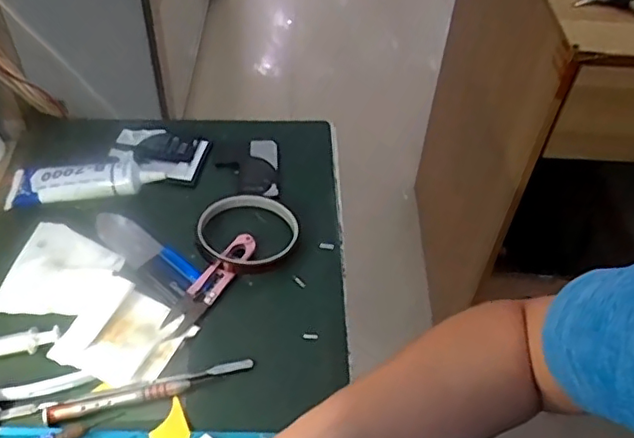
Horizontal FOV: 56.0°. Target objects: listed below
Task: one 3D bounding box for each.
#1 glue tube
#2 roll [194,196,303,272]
[{"bbox_3d":[-0.204,-0.034,0.525,0.130,0.023,0.045,-1,48,-4],"label":"glue tube"},{"bbox_3d":[-0.056,0.010,0.499,0.075,0.018,0.084,26,51,19],"label":"roll"}]

